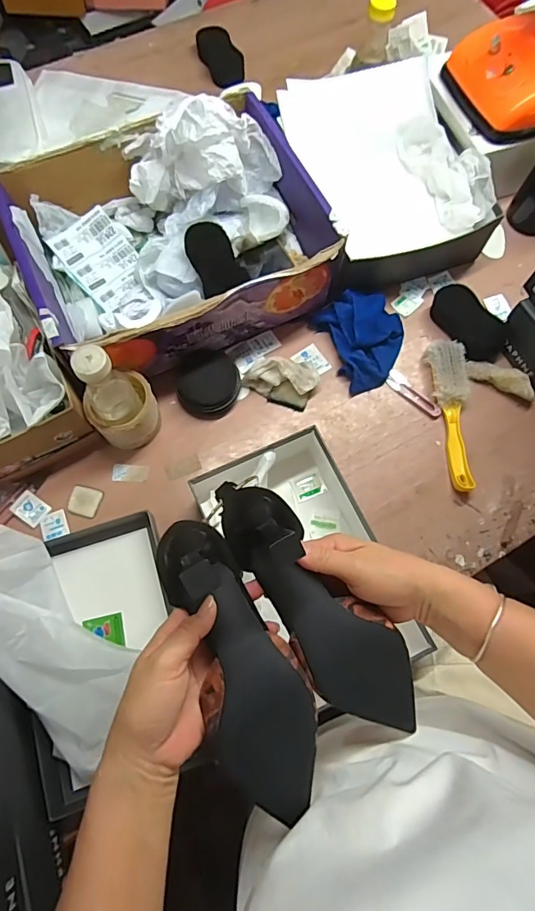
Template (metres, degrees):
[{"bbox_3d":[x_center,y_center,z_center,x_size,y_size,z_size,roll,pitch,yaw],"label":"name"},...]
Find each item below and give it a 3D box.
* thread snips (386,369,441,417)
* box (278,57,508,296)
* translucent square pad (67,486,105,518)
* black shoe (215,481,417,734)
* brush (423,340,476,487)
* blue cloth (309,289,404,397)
[{"bbox_3d":[0.219,-0.093,0.710,0.029,0.009,0.096,-42,78,-13],"label":"thread snips"},{"bbox_3d":[0.177,-0.444,0.751,0.256,0.109,0.320,-20,74,-8],"label":"box"},{"bbox_3d":[-0.253,0.063,0.652,0.043,0.004,0.040,15,73,3],"label":"translucent square pad"},{"bbox_3d":[0.040,0.129,0.397,0.073,0.065,0.251,-36,86,-12],"label":"black shoe"},{"bbox_3d":[0.276,-0.062,0.689,0.053,0.038,0.228,-4,73,-3],"label":"brush"},{"bbox_3d":[0.153,-0.182,0.716,0.122,0.052,0.145,-25,75,-9],"label":"blue cloth"}]

